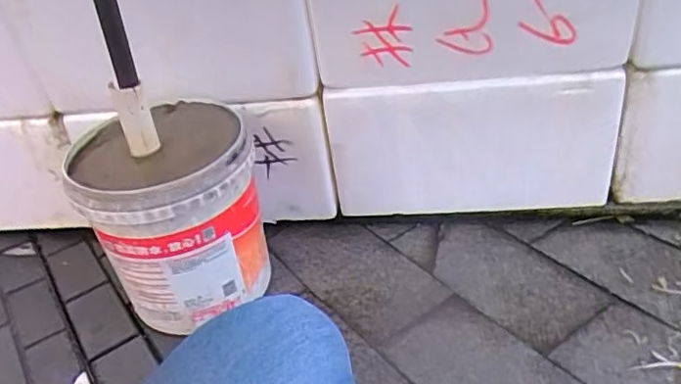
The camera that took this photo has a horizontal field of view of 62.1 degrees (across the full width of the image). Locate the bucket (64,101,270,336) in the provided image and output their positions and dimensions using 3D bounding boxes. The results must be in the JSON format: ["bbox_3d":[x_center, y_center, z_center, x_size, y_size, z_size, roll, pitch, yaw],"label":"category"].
[{"bbox_3d":[-0.349,0.042,1.179,0.302,0.292,0.354,-25,36,-19],"label":"bucket"}]

